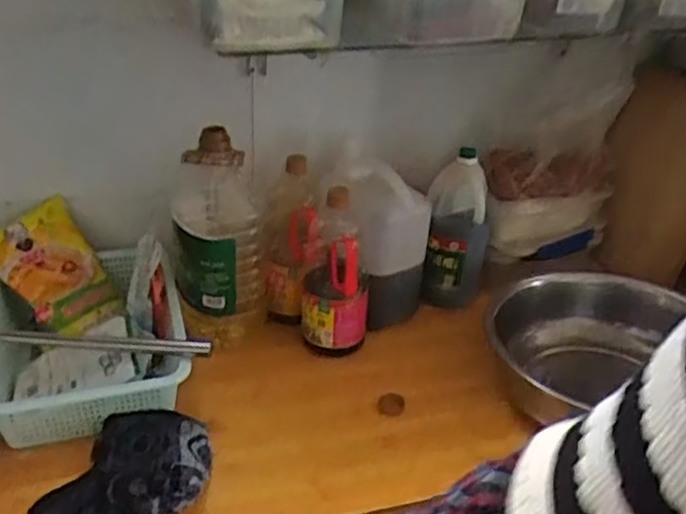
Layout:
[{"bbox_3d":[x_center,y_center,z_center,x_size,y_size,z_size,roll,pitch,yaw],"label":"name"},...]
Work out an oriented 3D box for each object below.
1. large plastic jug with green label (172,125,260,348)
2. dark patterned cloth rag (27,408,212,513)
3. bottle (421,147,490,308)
[{"bbox_3d":[-0.205,-0.039,1.114,0.129,0.316,0.162,-2,32,-10],"label":"large plastic jug with green label"},{"bbox_3d":[-0.276,0.262,0.872,0.218,0.075,0.159,-6,33,-16],"label":"dark patterned cloth rag"},{"bbox_3d":[0.199,-0.036,1.203,0.097,0.276,0.101,13,33,16],"label":"bottle"}]

